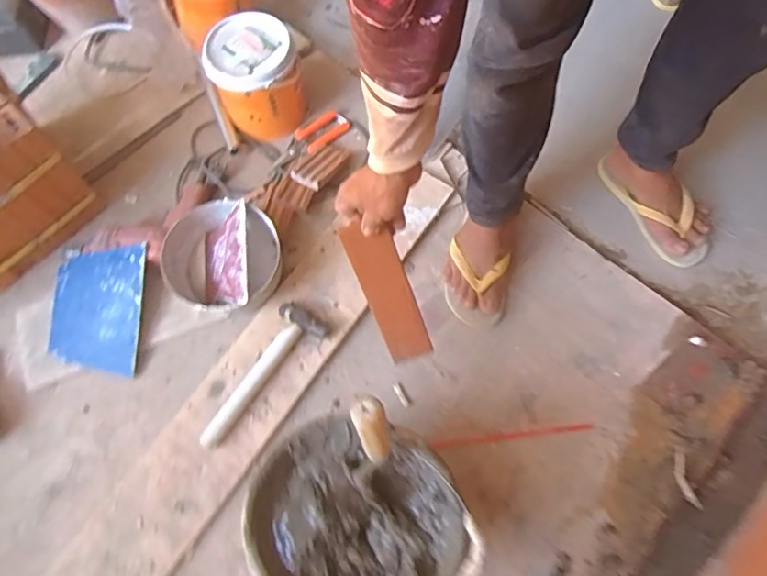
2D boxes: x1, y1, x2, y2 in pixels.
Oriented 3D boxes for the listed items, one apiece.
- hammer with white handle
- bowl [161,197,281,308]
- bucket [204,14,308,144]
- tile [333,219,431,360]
[{"bbox_3d":[-0.181,0.145,0.824,0.088,0.032,0.250,24,70,10],"label":"hammer with white handle"},{"bbox_3d":[-0.267,-0.044,0.879,0.180,0.090,0.187,0,68,1],"label":"bowl"},{"bbox_3d":[-0.237,-0.391,0.984,0.157,0.160,0.159,-17,68,-6],"label":"bucket"},{"bbox_3d":[0.007,0.010,0.699,0.063,0.219,0.017,-33,30,-12],"label":"tile"}]

